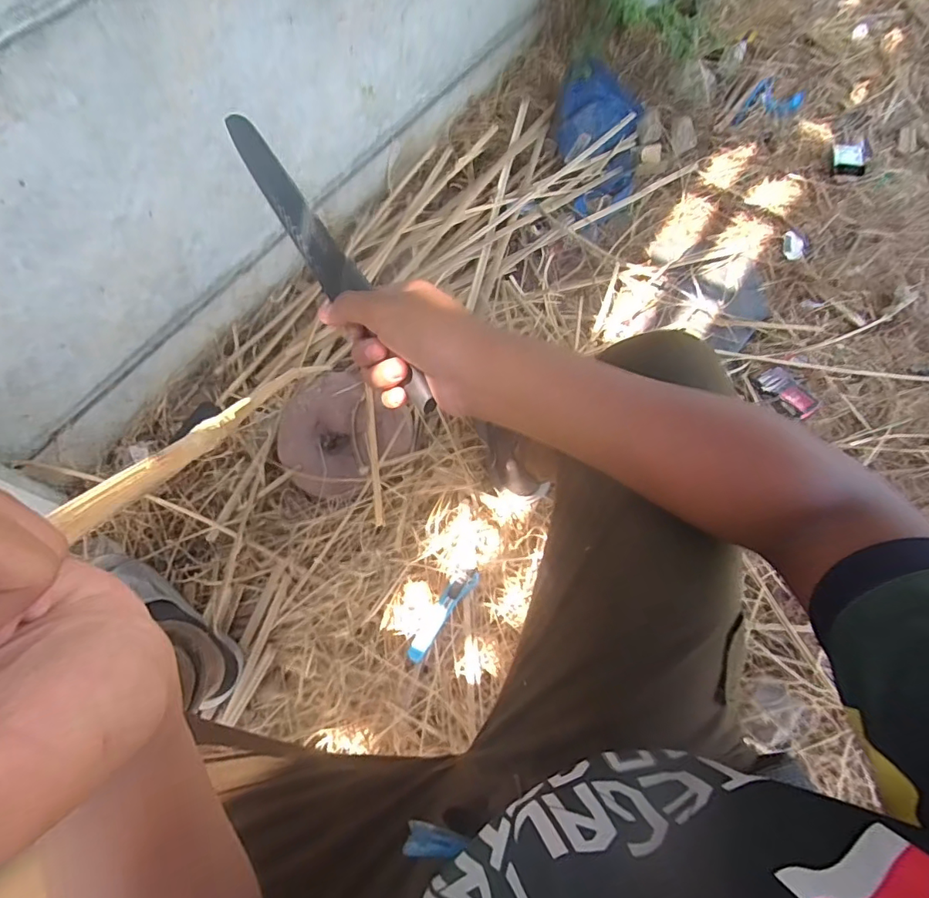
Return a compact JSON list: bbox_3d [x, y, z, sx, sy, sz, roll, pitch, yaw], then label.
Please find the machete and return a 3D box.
[{"bbox_3d":[-0.105,-0.146,0.380,0.021,0.039,0.297,-32,76,-12],"label":"machete"}]

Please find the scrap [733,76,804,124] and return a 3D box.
[{"bbox_3d":[0.708,-0.795,1.182,0.109,0.008,0.182,37,73,12],"label":"scrap"}]

